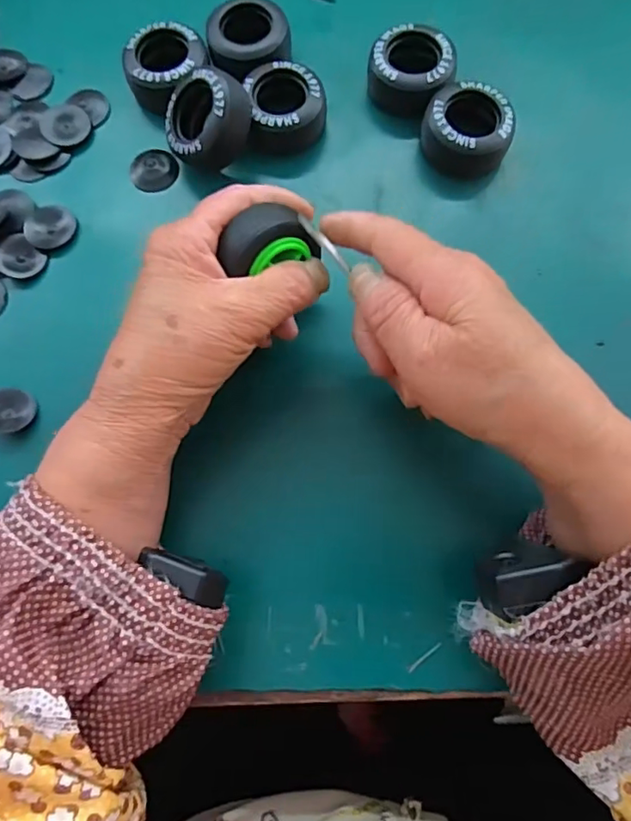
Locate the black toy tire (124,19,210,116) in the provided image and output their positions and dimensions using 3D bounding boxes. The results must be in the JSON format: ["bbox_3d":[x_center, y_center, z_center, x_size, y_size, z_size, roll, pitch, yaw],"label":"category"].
[{"bbox_3d":[-0.089,-0.203,0.330,0.048,0.028,0.045,-1,73,2],"label":"black toy tire"}]

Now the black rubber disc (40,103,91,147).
[{"bbox_3d":[-0.151,-0.173,0.331,0.027,0.007,0.031,-38,76,-9],"label":"black rubber disc"}]

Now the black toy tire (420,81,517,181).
[{"bbox_3d":[0.086,-0.157,0.311,0.049,0.029,0.045,-1,73,2],"label":"black toy tire"}]

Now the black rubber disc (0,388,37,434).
[{"bbox_3d":[-0.158,0.000,0.283,0.024,0.005,0.022,3,83,-26],"label":"black rubber disc"}]

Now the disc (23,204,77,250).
[{"bbox_3d":[-0.152,-0.105,0.313,0.025,0.005,0.028,27,76,10],"label":"disc"}]

